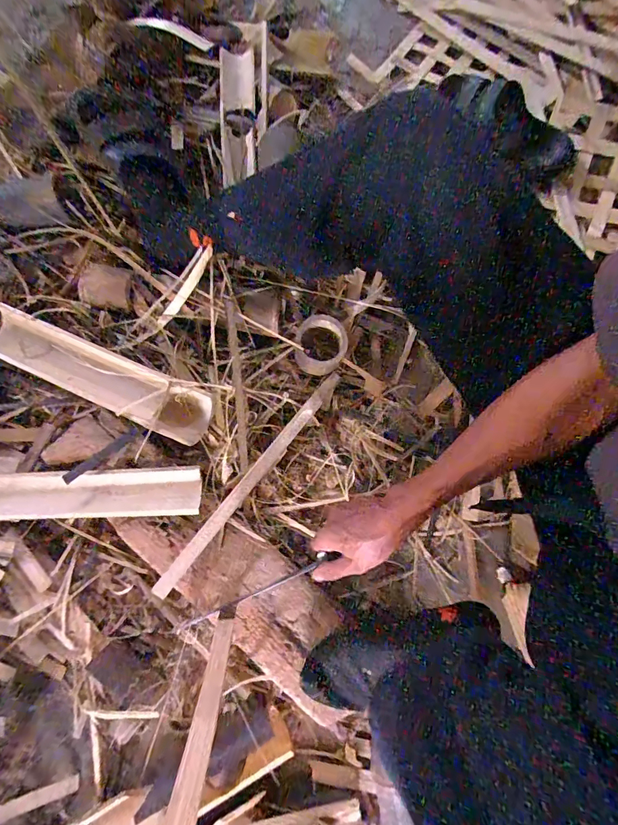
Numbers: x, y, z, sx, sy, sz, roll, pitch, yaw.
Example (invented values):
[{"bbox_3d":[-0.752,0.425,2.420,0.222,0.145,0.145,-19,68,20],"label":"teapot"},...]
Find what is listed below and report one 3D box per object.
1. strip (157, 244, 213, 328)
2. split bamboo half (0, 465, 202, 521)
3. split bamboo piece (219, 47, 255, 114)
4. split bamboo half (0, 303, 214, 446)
[{"bbox_3d":[-0.176,-0.178,0.587,0.146,0.013,0.018,-45,78,27],"label":"strip"},{"bbox_3d":[-0.340,0.110,0.556,0.385,0.026,0.067,-1,77,0],"label":"split bamboo half"},{"bbox_3d":[-0.116,-0.541,0.670,0.058,0.013,0.085,-7,117,-25],"label":"split bamboo piece"},{"bbox_3d":[-0.312,-0.060,0.583,0.378,0.036,0.078,24,78,5],"label":"split bamboo half"}]

